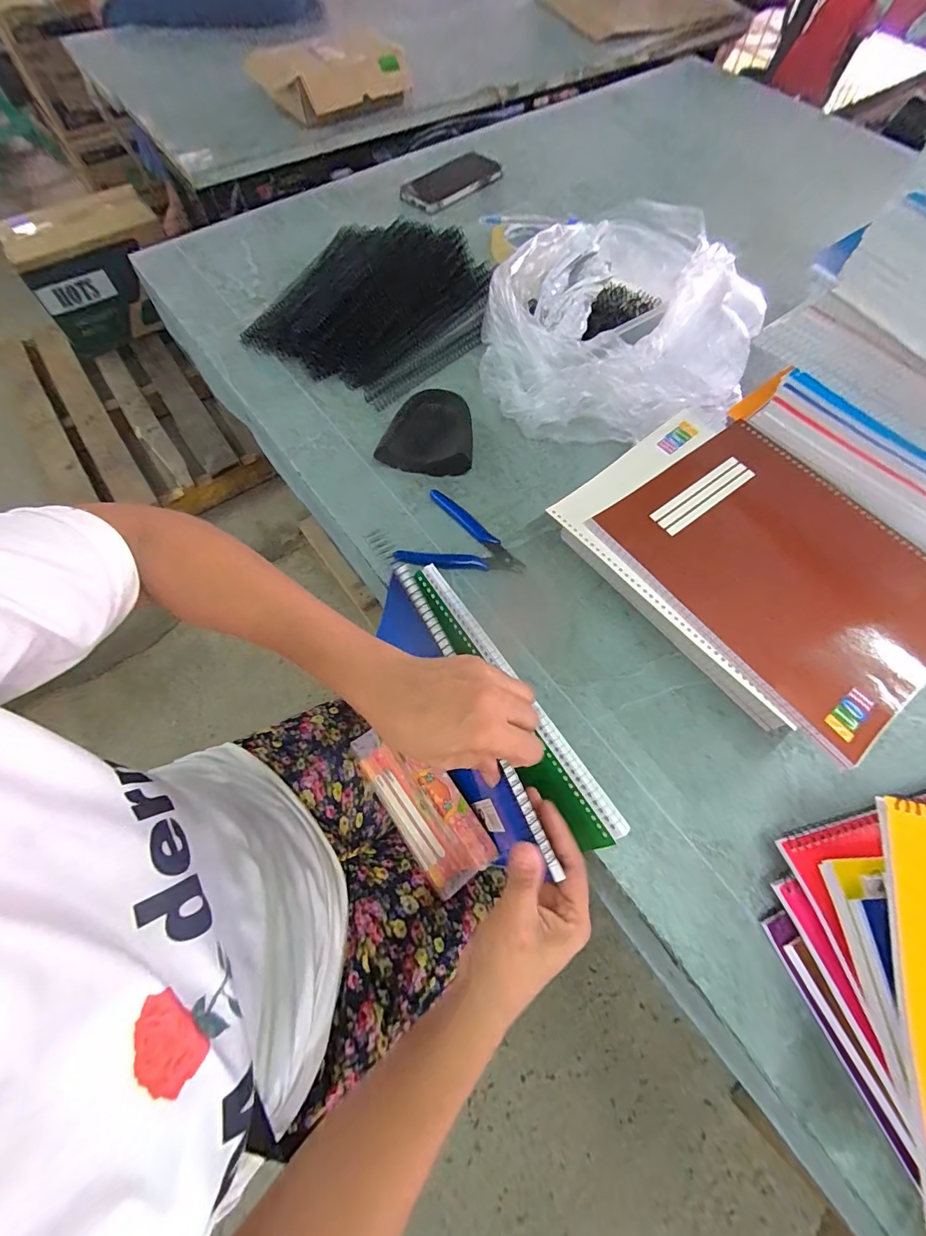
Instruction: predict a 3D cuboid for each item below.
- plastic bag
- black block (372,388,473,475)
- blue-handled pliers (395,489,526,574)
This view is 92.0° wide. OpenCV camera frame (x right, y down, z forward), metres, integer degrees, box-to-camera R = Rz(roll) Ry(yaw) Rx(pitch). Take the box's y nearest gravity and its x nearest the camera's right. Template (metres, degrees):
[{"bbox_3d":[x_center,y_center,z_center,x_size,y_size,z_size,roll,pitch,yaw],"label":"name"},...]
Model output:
[{"bbox_3d":[0.159,-0.355,0.518,0.262,0.108,0.331,4,66,1],"label":"plastic bag"},{"bbox_3d":[-0.035,-0.208,0.494,0.096,0.030,0.103,8,66,2],"label":"black block"},{"bbox_3d":[0.003,-0.070,0.441,0.116,0.010,0.086,25,68,10],"label":"blue-handled pliers"}]

